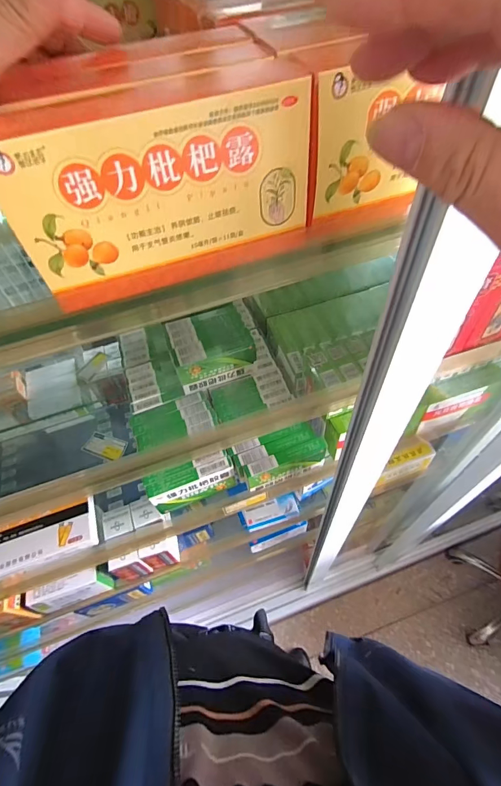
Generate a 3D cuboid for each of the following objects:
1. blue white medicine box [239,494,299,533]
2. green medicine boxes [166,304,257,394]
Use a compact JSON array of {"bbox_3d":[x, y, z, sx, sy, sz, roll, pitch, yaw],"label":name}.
[{"bbox_3d":[0.041,0.237,0.736,0.120,0.030,0.045,-18,56,-9],"label":"blue white medicine box"},{"bbox_3d":[-0.066,-0.071,0.598,0.128,0.072,0.106,-20,56,-10],"label":"green medicine boxes"}]

